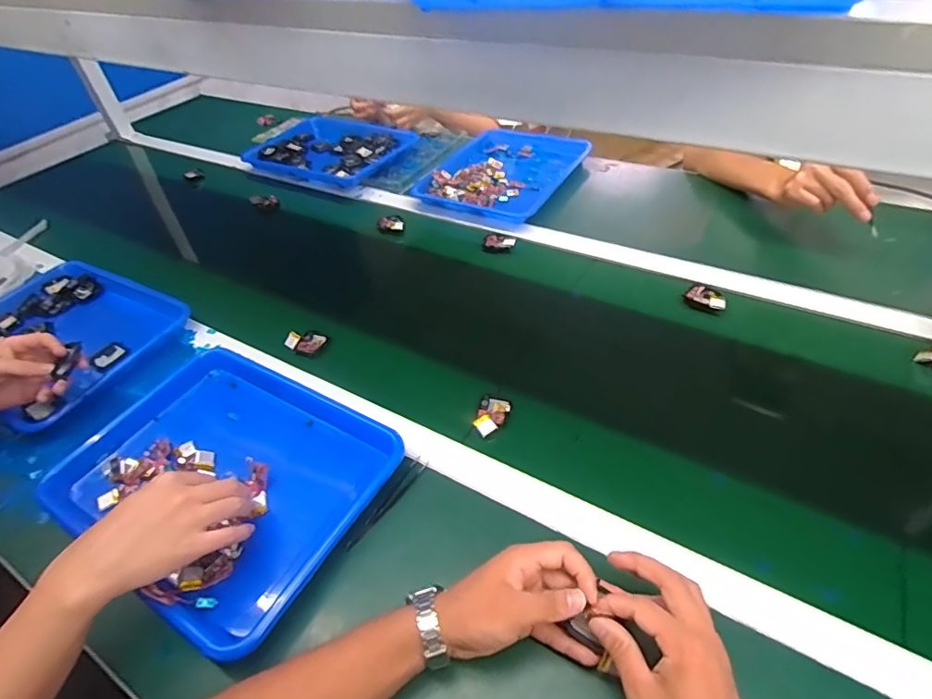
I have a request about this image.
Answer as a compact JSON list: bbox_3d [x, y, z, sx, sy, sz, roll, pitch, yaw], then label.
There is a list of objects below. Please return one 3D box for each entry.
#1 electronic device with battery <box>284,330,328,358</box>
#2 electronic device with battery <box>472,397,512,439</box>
[{"bbox_3d":[-0.224,-0.011,0.726,0.056,0.017,0.039,19,51,25],"label":"electronic device with battery"},{"bbox_3d":[0.032,0.077,0.598,0.036,0.016,0.056,6,46,14],"label":"electronic device with battery"}]

